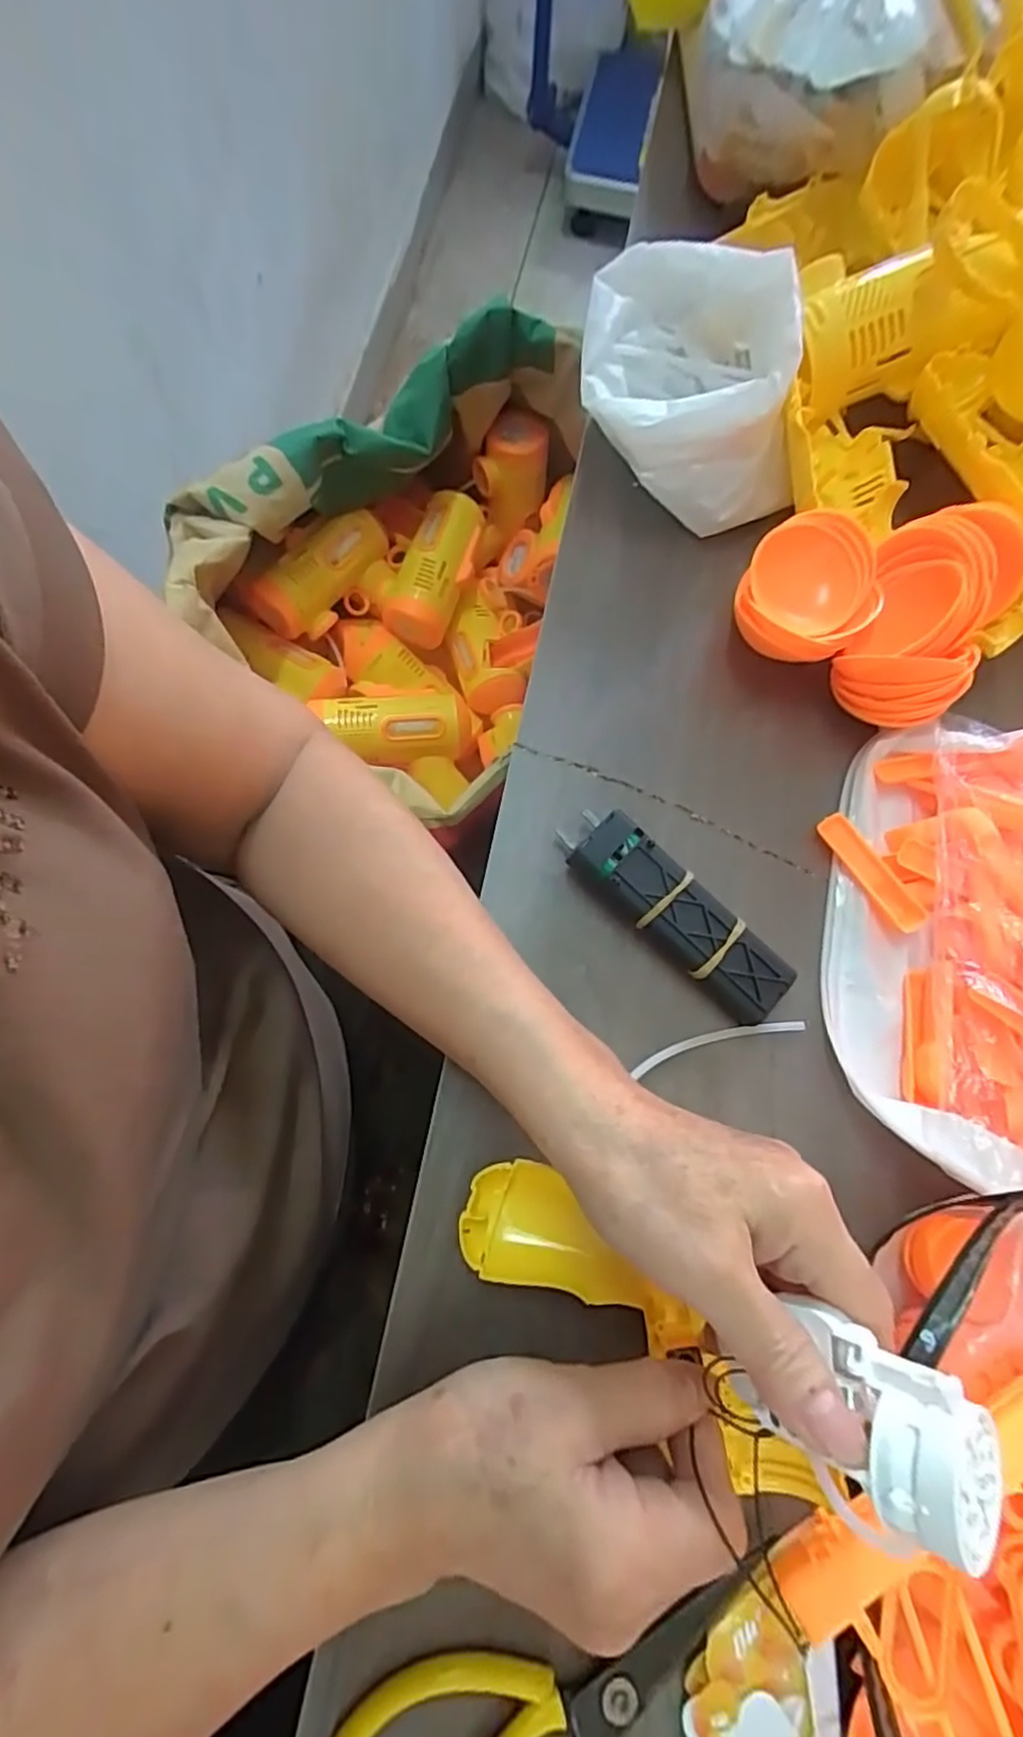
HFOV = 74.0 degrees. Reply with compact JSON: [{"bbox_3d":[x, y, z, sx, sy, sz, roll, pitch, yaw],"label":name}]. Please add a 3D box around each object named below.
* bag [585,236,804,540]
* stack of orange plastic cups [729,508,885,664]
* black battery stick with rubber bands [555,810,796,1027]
[{"bbox_3d":[0.096,-0.257,0.357,0.119,0.069,0.124,9,74,-3],"label":"bag"},{"bbox_3d":[0.145,-0.134,0.337,0.063,0.041,0.068,28,74,3],"label":"stack of orange plastic cups"},{"bbox_3d":[0.073,0.020,0.305,0.117,0.024,0.031,42,76,8],"label":"black battery stick with rubber bands"}]

